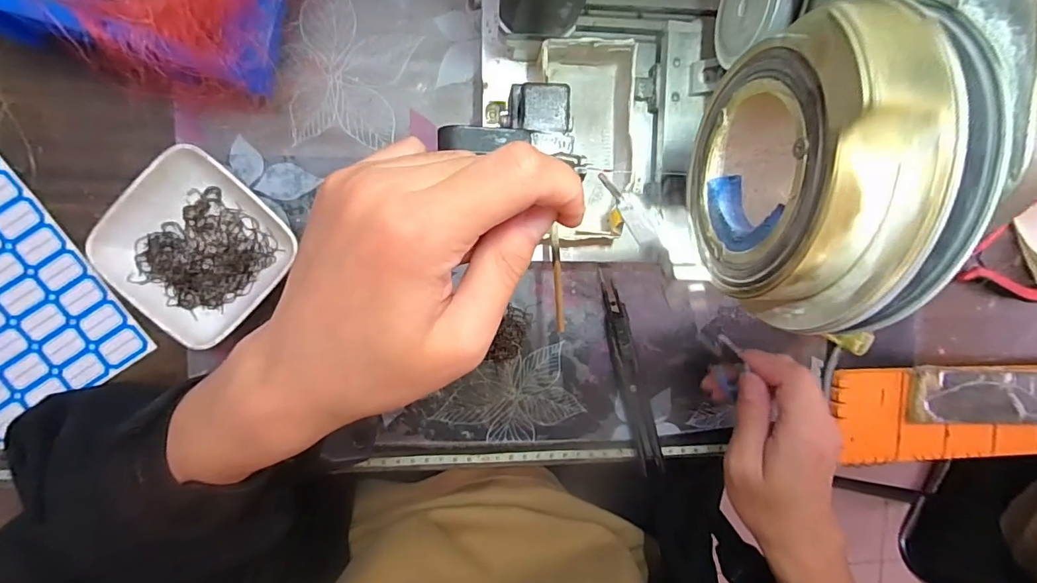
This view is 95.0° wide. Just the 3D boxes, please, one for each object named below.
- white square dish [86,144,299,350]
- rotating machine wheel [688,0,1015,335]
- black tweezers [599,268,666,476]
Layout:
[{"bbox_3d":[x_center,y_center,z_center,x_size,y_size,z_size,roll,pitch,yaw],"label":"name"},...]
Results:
[{"bbox_3d":[-0.201,-0.027,0.298,0.094,0.026,0.096,-45,98,1],"label":"white square dish"},{"bbox_3d":[0.106,-0.040,0.175,0.052,0.091,0.106,-1,96,-6],"label":"rotating machine wheel"},{"bbox_3d":[0.080,0.060,0.341,0.017,0.012,0.145,-14,97,-3],"label":"black tweezers"}]

